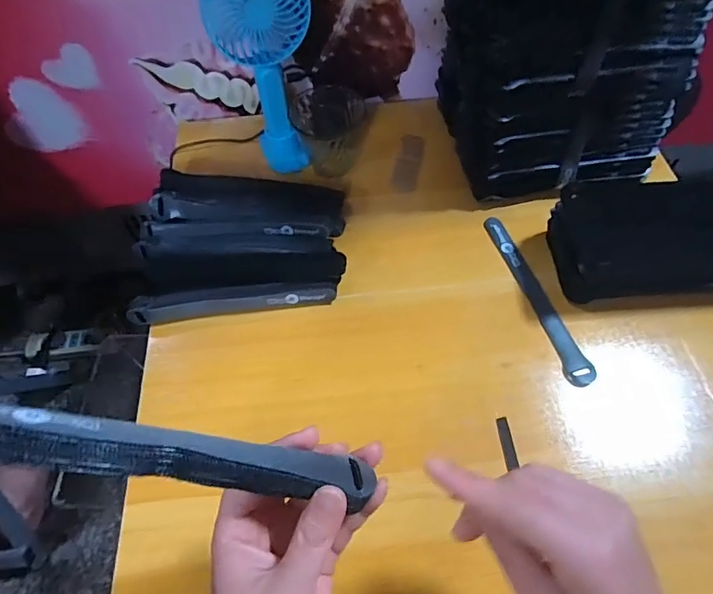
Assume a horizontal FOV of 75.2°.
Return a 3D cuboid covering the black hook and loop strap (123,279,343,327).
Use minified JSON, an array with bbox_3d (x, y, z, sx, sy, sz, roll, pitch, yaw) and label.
[{"bbox_3d":[-0.118,0.005,0.454,0.198,0.017,0.027,-7,59,-1],"label":"black hook and loop strap"}]

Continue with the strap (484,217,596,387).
[{"bbox_3d":[0.177,-0.006,0.459,0.026,0.011,0.199,-13,60,-5],"label":"strap"}]

